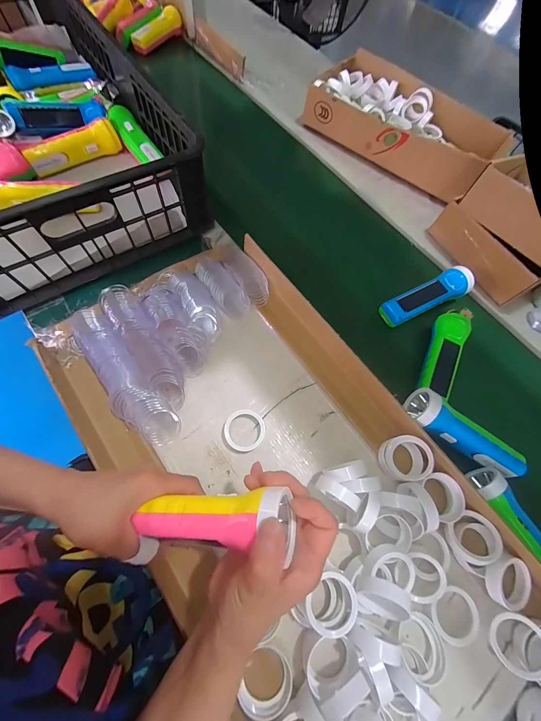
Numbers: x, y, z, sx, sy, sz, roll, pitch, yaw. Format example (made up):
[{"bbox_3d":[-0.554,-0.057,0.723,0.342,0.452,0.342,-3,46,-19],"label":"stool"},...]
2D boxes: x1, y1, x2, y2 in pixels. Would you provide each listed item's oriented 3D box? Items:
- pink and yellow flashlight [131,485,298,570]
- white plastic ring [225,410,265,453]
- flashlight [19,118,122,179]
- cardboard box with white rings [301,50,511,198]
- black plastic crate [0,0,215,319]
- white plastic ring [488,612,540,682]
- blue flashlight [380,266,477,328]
[{"bbox_3d":[-0.047,0.131,0.219,0.125,0.053,0.045,-7,70,10],"label":"pink and yellow flashlight"},{"bbox_3d":[-0.034,0.093,0.367,0.052,0.016,0.052,2,68,-5],"label":"white plastic ring"},{"bbox_3d":[-0.351,-0.381,0.491,0.155,0.042,0.034,-31,74,-17],"label":"flashlight"},{"bbox_3d":[0.296,-0.538,0.618,0.401,0.081,0.237,37,69,9],"label":"cardboard box with white rings"},{"bbox_3d":[-0.403,-0.380,0.452,0.396,0.139,0.555,-33,75,-18],"label":"black plastic crate"},{"bbox_3d":[0.266,0.303,0.294,0.051,0.015,0.053,28,79,34],"label":"white plastic ring"},{"bbox_3d":[0.268,-0.107,0.478,0.169,0.046,0.050,-22,72,-14],"label":"blue flashlight"}]

